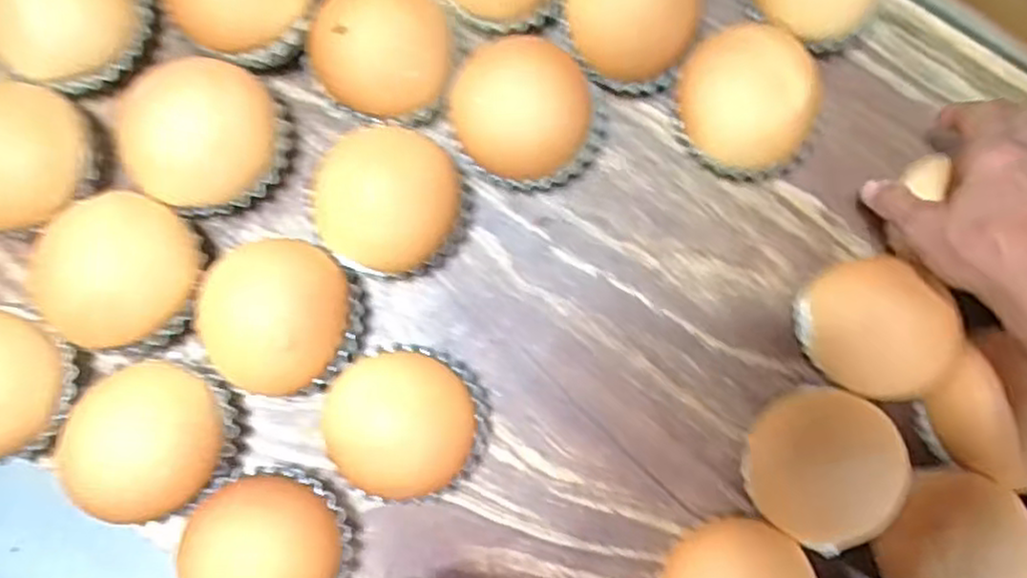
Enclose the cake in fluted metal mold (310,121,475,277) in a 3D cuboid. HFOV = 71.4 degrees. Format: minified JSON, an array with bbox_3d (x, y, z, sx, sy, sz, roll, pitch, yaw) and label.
[{"bbox_3d":[-0.075,-0.052,0.458,0.096,0.073,0.079,-25,84,-7],"label":"cake in fluted metal mold"}]

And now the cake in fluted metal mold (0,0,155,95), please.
[{"bbox_3d":[-0.289,-0.177,0.470,0.076,0.075,0.094,38,81,2],"label":"cake in fluted metal mold"}]

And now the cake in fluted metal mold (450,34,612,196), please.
[{"bbox_3d":[0.010,-0.110,0.475,0.101,0.058,0.079,-9,83,-5],"label":"cake in fluted metal mold"}]

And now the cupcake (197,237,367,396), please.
[{"bbox_3d":[-0.145,0.019,0.454,0.094,0.056,0.091,1,82,-4],"label":"cupcake"}]

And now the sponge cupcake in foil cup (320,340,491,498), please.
[{"bbox_3d":[-0.066,0.084,0.451,0.097,0.056,0.091,1,82,-4],"label":"sponge cupcake in foil cup"}]

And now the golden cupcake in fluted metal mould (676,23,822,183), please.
[{"bbox_3d":[0.156,-0.121,0.478,0.078,0.065,0.097,-37,86,-8],"label":"golden cupcake in fluted metal mould"}]

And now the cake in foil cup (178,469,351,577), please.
[{"bbox_3d":[-0.148,0.158,0.435,0.090,0.061,0.091,1,82,-4],"label":"cake in foil cup"}]

